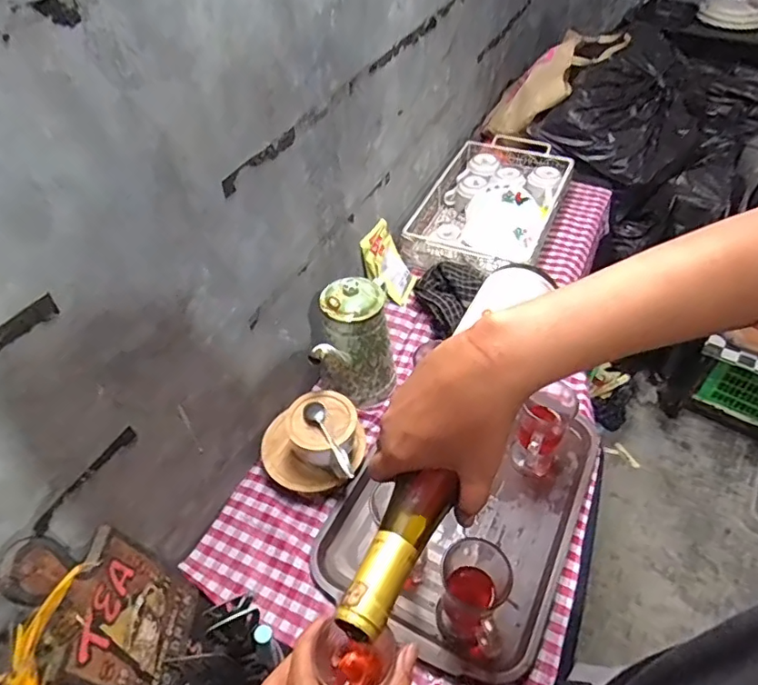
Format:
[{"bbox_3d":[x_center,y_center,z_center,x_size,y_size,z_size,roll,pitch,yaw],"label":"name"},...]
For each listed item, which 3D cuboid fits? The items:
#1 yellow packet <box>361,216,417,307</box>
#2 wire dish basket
[{"bbox_3d":[0.018,-0.150,1.016,0.013,0.146,0.107,-7,38,40],"label":"yellow packet"},{"bbox_3d":[0.244,-0.307,1.167,0.271,0.116,0.448,17,49,18],"label":"wire dish basket"}]

